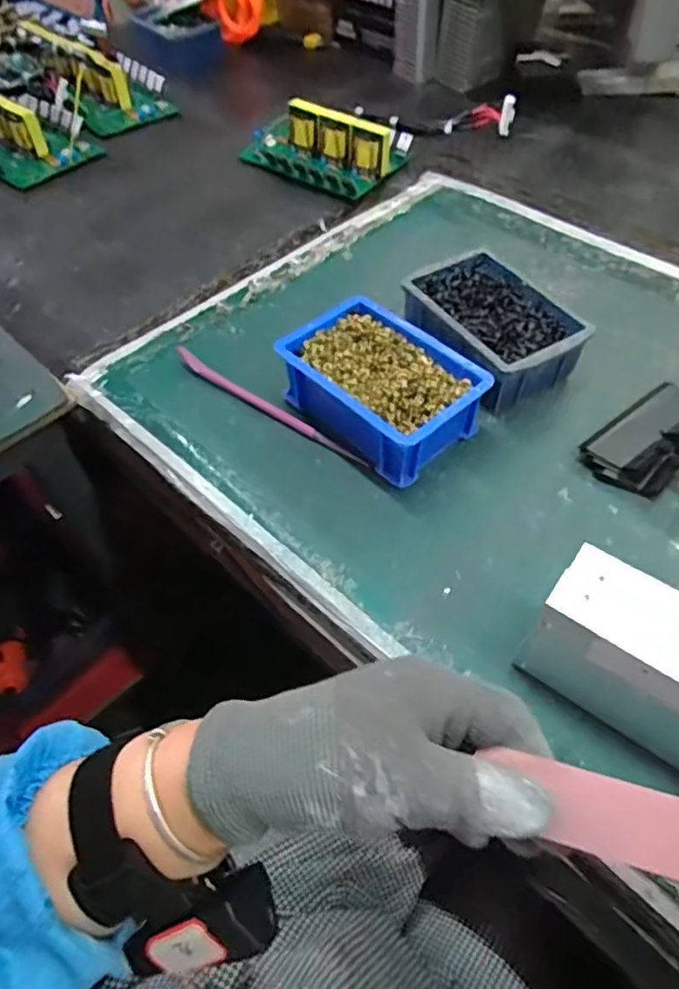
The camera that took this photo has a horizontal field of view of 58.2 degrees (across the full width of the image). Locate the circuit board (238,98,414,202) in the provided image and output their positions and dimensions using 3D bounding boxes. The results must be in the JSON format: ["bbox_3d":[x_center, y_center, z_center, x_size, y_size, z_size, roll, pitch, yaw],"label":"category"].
[{"bbox_3d":[-0.021,-0.438,0.747,0.185,0.056,0.128,25,59,20],"label":"circuit board"}]

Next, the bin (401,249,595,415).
[{"bbox_3d":[0.128,-0.142,0.522,0.099,0.053,0.144,-27,57,-15],"label":"bin"}]

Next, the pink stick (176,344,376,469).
[{"bbox_3d":[-0.059,-0.074,0.501,0.205,0.010,0.014,30,61,23],"label":"pink stick"}]

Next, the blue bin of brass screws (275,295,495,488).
[{"bbox_3d":[0.031,-0.085,0.480,0.145,0.058,0.102,38,64,26],"label":"blue bin of brass screws"}]

